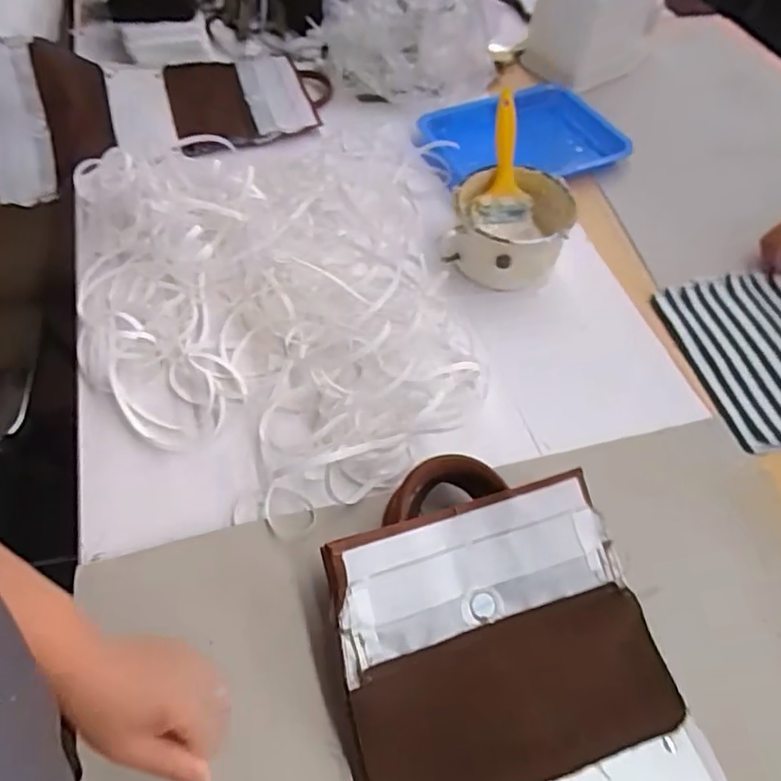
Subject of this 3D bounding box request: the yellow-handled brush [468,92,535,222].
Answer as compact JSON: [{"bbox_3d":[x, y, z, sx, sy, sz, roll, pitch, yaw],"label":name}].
[{"bbox_3d":[0.144,-0.294,0.749,0.077,0.159,0.031,1,22,-2],"label":"yellow-handled brush"}]

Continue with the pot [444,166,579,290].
[{"bbox_3d":[0.150,-0.199,0.750,0.147,0.094,0.147,1,55,-2],"label":"pot"}]

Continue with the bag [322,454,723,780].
[{"bbox_3d":[0.127,0.307,0.392,0.250,0.080,0.556,-15,57,-12],"label":"bag"}]

